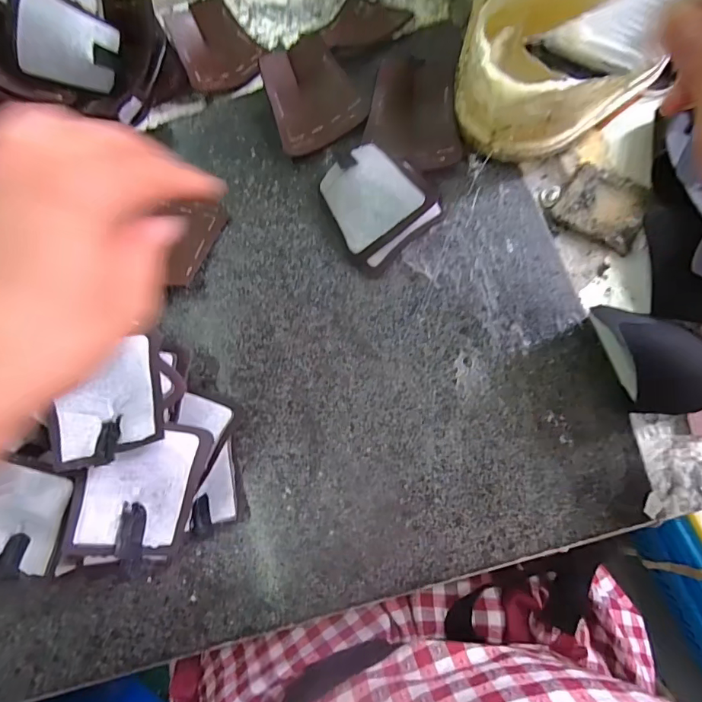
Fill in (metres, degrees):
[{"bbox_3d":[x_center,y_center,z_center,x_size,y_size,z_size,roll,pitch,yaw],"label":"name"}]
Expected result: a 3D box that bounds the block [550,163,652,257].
[{"bbox_3d":[0.191,-0.110,0.343,0.059,0.011,0.051,30,84,8],"label":"block"}]

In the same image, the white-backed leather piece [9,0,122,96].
[{"bbox_3d":[-0.224,-0.240,0.353,0.072,0.021,0.064,17,114,-29],"label":"white-backed leather piece"}]

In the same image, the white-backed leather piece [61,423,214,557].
[{"bbox_3d":[-0.128,0.083,0.278,0.070,0.008,0.076,8,65,-16],"label":"white-backed leather piece"}]

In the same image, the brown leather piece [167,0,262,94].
[{"bbox_3d":[-0.115,-0.263,0.387,0.060,0.025,0.075,-23,80,0],"label":"brown leather piece"}]

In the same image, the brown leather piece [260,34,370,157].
[{"bbox_3d":[-0.031,-0.199,0.348,0.069,0.021,0.074,-26,83,3],"label":"brown leather piece"}]

